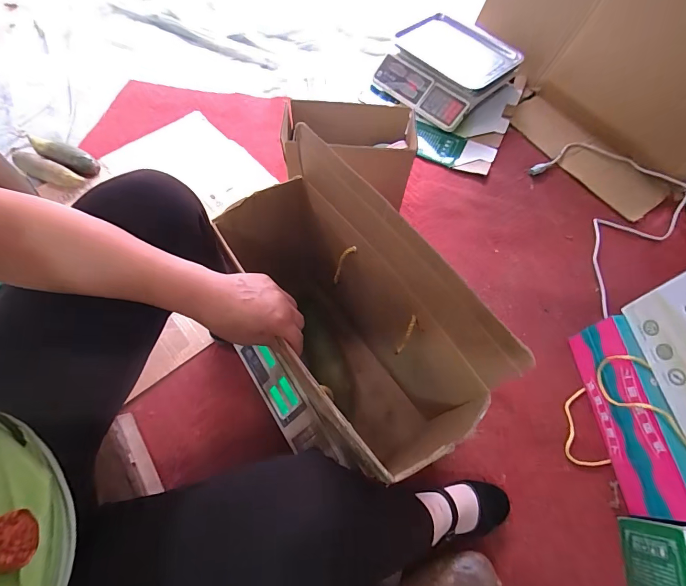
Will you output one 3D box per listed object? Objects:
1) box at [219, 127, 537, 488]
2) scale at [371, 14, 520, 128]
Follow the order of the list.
[{"bbox_3d":[-0.007,0.050,0.492,0.150,0.386,0.368,-32,69,-16],"label":"box"},{"bbox_3d":[0.317,-0.705,1.119,0.349,0.109,0.359,-39,71,-19],"label":"scale"}]

